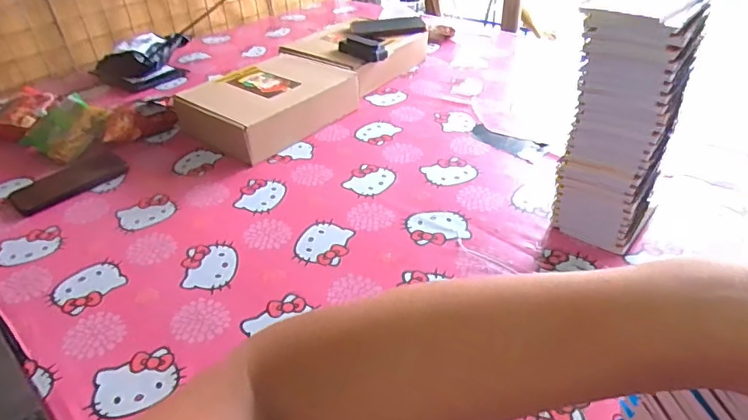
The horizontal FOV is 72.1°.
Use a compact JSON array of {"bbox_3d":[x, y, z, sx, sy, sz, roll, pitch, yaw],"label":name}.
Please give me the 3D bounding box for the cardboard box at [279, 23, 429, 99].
[{"bbox_3d":[-0.039,-0.333,1.116,0.212,0.083,0.270,21,43,29],"label":"cardboard box"}]

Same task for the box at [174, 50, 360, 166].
[{"bbox_3d":[-0.195,-0.194,0.940,0.214,0.079,0.274,23,44,31],"label":"box"}]

